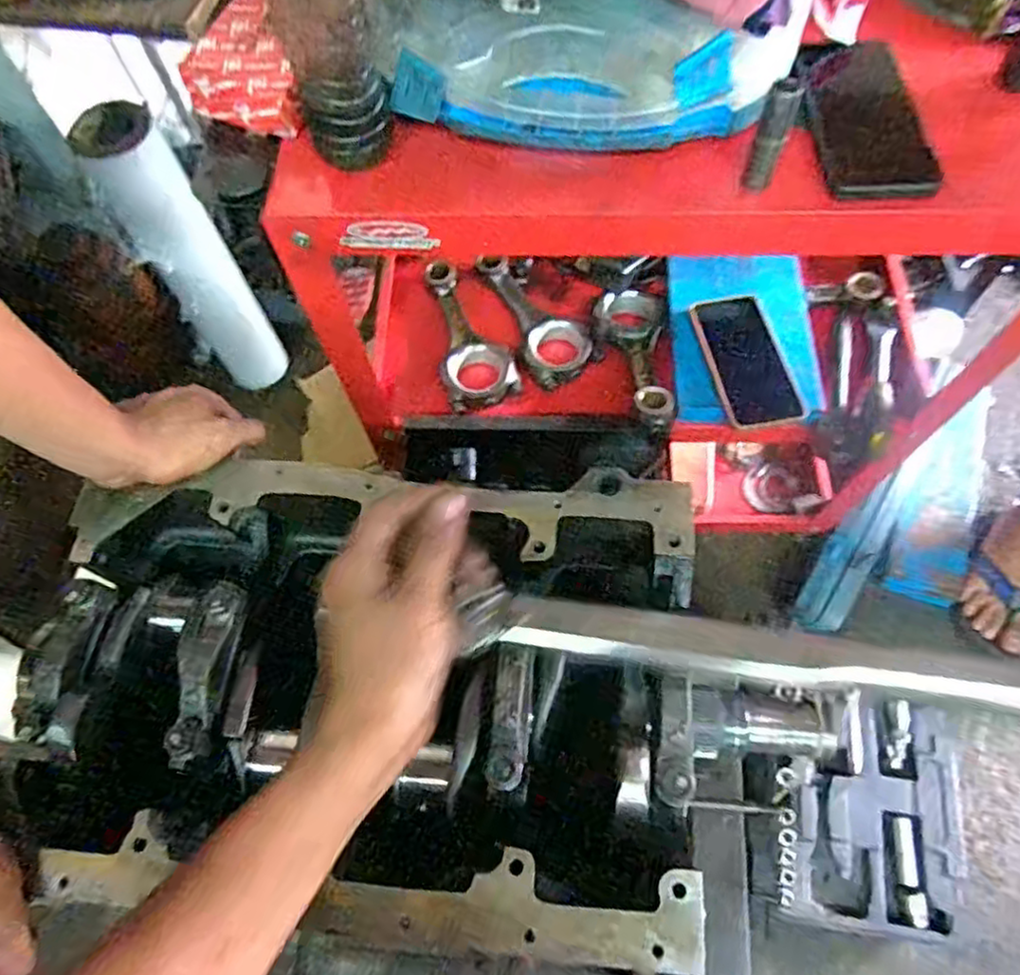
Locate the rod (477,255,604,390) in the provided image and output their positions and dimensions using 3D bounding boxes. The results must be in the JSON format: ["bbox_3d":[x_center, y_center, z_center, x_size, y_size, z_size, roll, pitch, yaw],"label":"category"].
[{"bbox_3d":[0.018,-0.206,0.841,0.086,0.028,0.205,-34,68,-12],"label":"rod"}]

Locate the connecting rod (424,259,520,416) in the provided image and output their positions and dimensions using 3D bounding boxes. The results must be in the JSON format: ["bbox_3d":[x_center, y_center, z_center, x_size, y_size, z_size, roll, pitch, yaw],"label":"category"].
[{"bbox_3d":[-0.055,-0.189,0.828,0.084,0.027,0.206,-19,66,-5],"label":"connecting rod"}]

